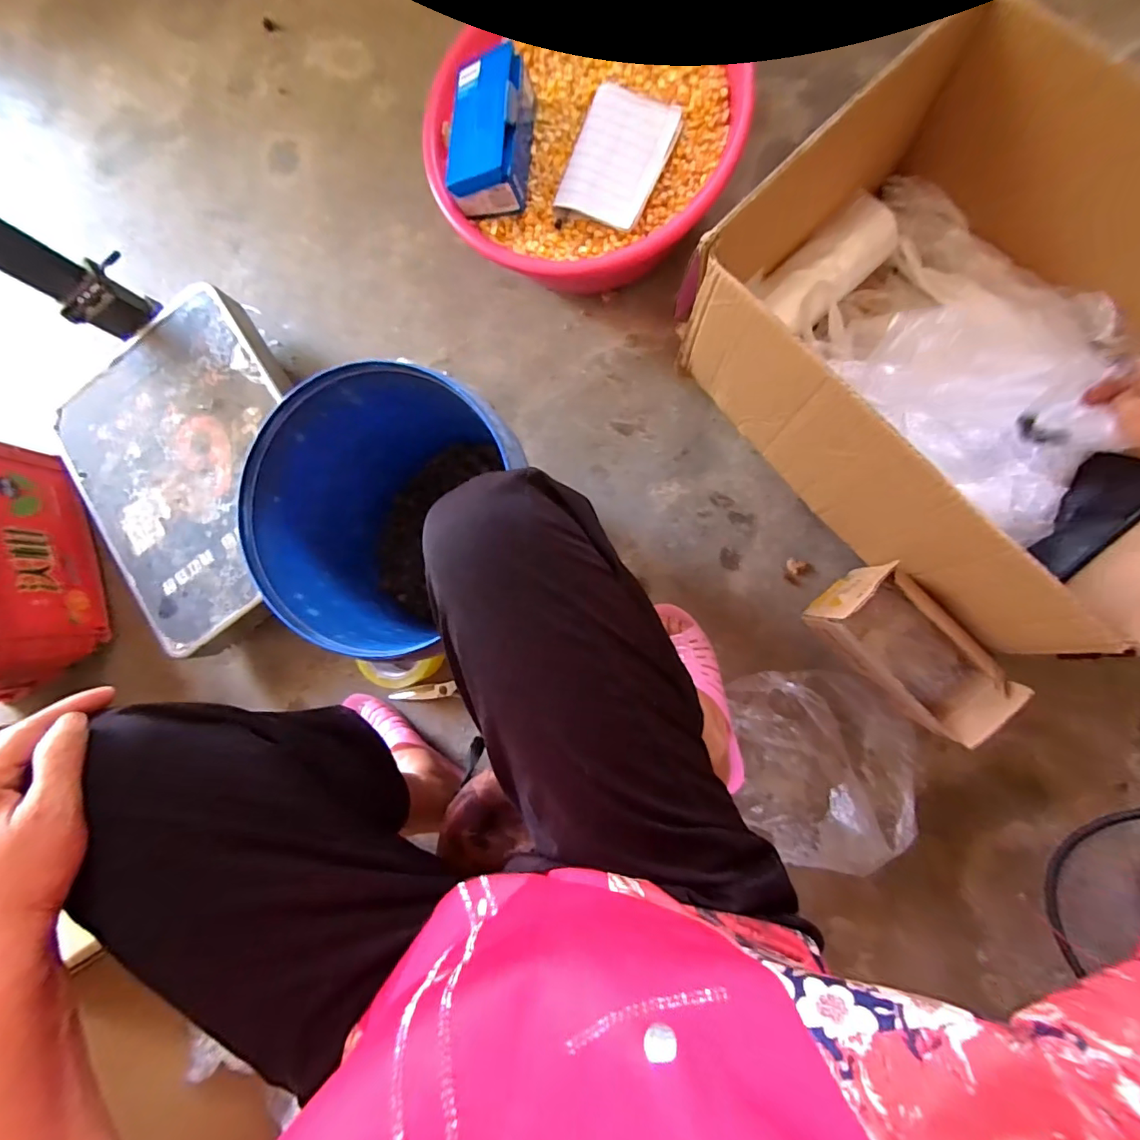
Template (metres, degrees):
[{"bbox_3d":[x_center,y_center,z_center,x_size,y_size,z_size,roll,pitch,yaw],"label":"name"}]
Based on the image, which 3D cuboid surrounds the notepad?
[{"bbox_3d":[0.054,-0.462,0.556,0.103,0.014,0.142,26,92,10],"label":"notepad"}]

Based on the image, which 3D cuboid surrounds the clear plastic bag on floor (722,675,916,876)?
[{"bbox_3d":[0.279,0.220,0.550,0.166,0.123,0.195,-3,87,9],"label":"clear plastic bag on floor"}]

